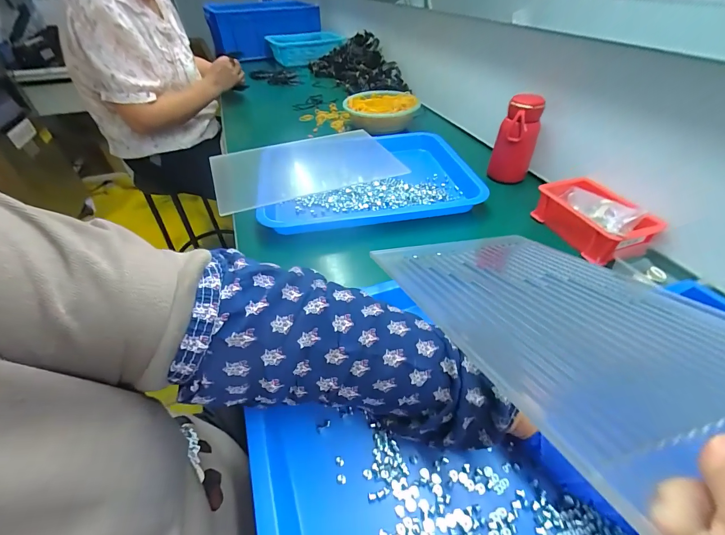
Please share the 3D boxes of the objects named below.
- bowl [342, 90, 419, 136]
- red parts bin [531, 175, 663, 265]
[{"bbox_3d":[0.042,-0.398,0.824,0.165,0.061,0.170,-1,42,1],"label":"bowl"},{"bbox_3d":[0.346,-0.074,0.491,0.094,0.055,0.149,-12,43,-11],"label":"red parts bin"}]

